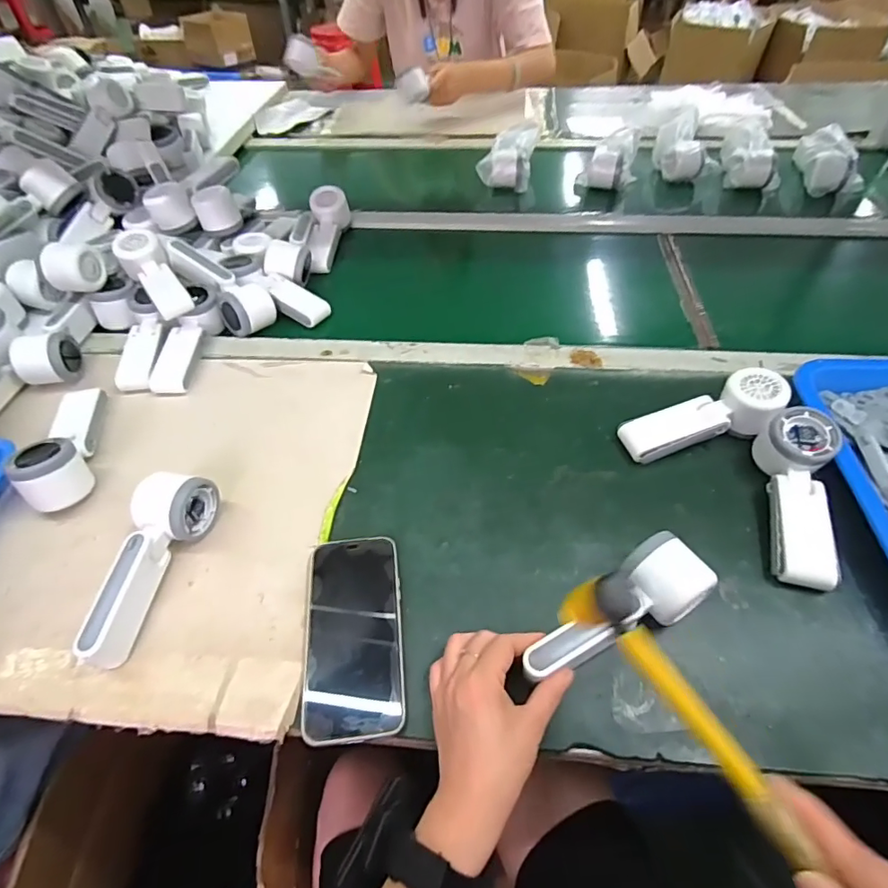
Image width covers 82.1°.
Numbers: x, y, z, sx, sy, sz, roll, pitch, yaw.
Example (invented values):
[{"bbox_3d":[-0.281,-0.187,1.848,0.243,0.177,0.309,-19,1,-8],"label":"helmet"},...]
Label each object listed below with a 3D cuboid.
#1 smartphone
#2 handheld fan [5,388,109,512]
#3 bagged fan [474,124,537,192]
[{"bbox_3d":[-0.074,0.153,0.418,0.077,0.015,0.158,-7,52,-2],"label":"smartphone"},{"bbox_3d":[-0.400,-0.004,0.533,0.050,0.054,0.163,-16,52,-9],"label":"handheld fan"},{"bbox_3d":[0.124,-0.537,0.958,0.099,0.066,0.147,9,50,11],"label":"bagged fan"}]

